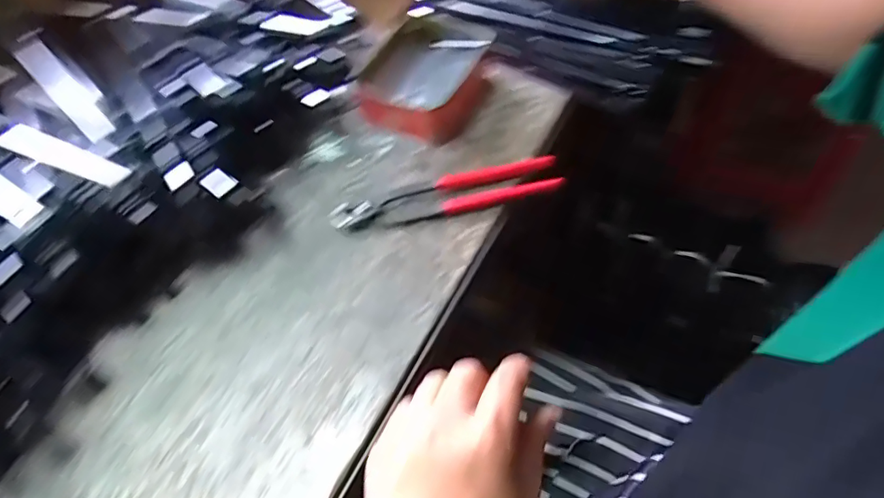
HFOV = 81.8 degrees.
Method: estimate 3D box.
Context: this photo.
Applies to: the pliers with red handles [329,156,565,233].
[{"bbox_3d":[0.004,-0.048,0.449,0.201,0.020,0.041,-10,59,-2],"label":"pliers with red handles"}]

